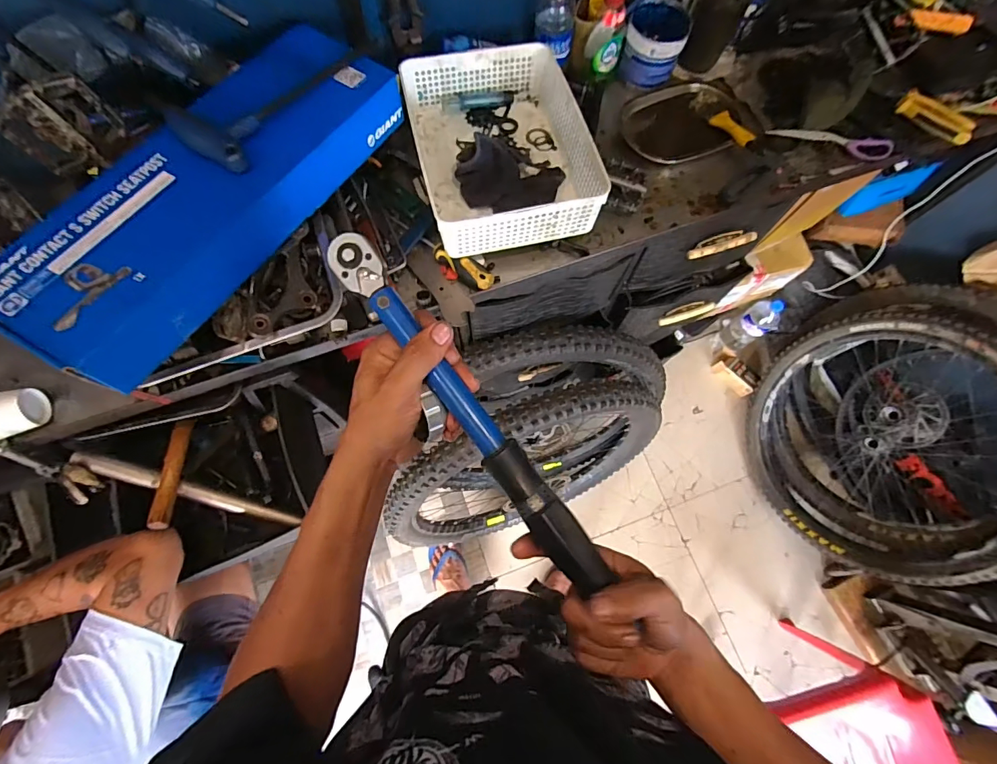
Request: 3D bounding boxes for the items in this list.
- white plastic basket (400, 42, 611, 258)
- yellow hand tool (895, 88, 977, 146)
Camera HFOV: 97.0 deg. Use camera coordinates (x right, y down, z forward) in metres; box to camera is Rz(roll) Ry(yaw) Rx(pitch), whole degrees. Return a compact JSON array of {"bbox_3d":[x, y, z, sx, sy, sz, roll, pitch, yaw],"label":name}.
[{"bbox_3d":[0.003,-0.358,0.681,0.235,0.087,0.328,-13,74,-5],"label":"white plastic basket"},{"bbox_3d":[0.745,-0.450,0.750,0.123,0.010,0.054,41,94,13],"label":"yellow hand tool"}]

